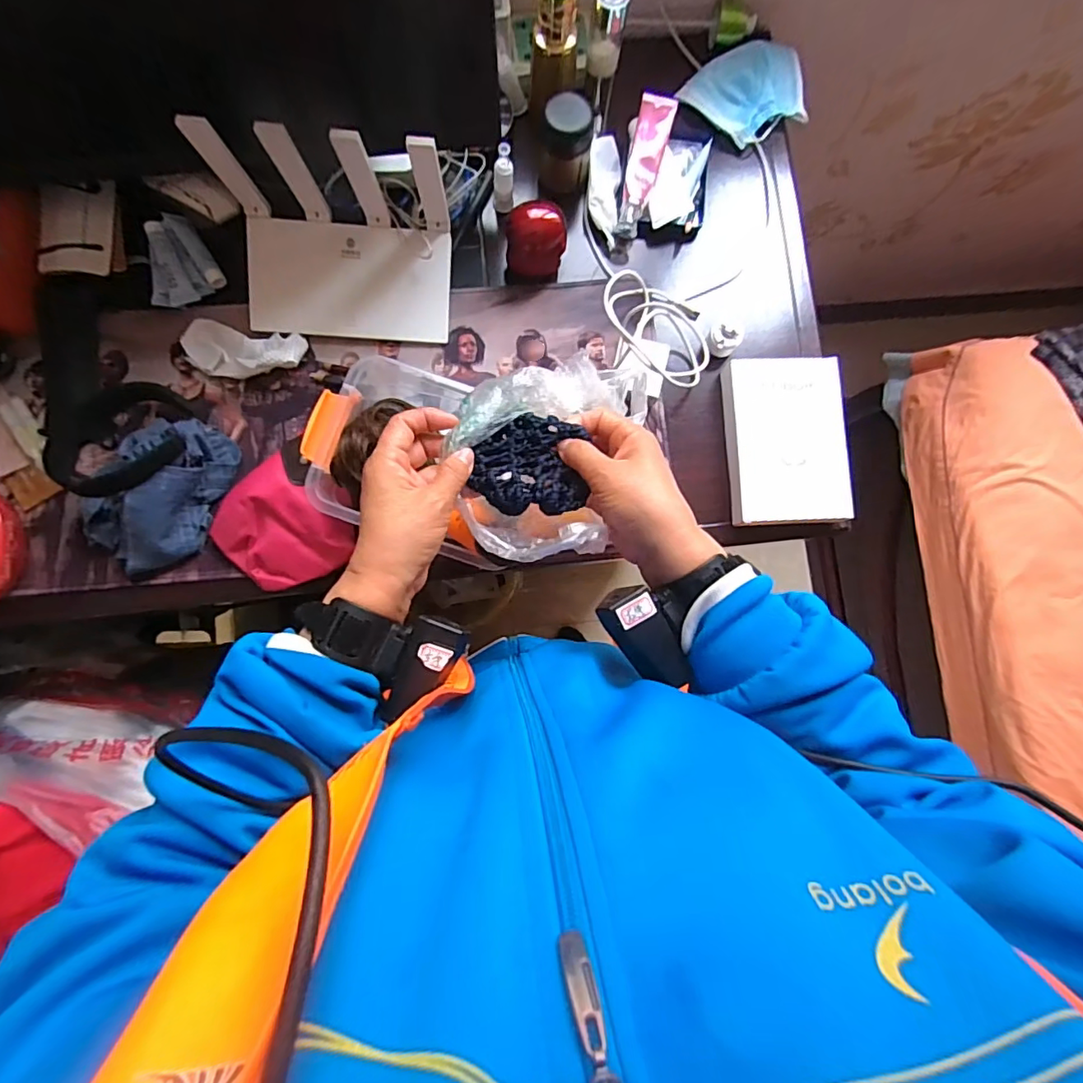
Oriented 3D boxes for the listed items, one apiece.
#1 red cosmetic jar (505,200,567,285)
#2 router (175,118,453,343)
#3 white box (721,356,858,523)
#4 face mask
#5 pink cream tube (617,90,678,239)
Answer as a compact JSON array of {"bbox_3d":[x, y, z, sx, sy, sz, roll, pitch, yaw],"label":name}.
[{"bbox_3d":[-0.007,-0.314,0.558,0.060,0.063,0.053,-1,84,-3],"label":"red cosmetic jar"},{"bbox_3d":[-0.197,-0.291,0.506,0.209,0.136,0.139,1,84,-2],"label":"router"},{"bbox_3d":[0.249,-0.102,0.550,0.112,0.035,0.167,-3,84,-3],"label":"white box"},{"bbox_3d":[0.230,-0.500,0.604,0.124,0.035,0.102,-25,86,-5],"label":"face mask"},{"bbox_3d":[0.111,-0.403,0.569,0.036,0.022,0.157,13,84,-1],"label":"pink cream tube"}]

